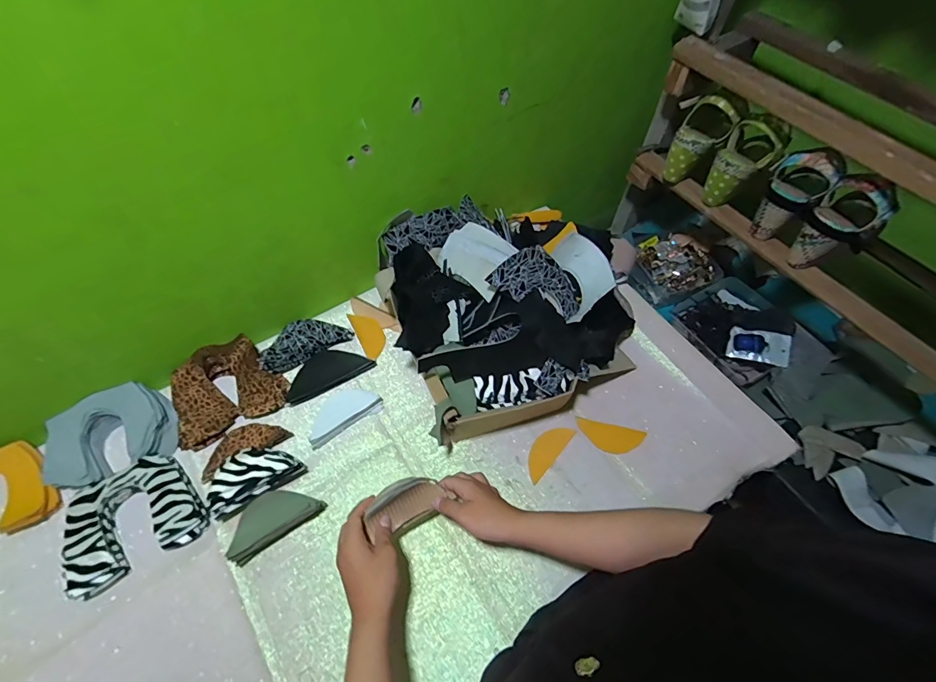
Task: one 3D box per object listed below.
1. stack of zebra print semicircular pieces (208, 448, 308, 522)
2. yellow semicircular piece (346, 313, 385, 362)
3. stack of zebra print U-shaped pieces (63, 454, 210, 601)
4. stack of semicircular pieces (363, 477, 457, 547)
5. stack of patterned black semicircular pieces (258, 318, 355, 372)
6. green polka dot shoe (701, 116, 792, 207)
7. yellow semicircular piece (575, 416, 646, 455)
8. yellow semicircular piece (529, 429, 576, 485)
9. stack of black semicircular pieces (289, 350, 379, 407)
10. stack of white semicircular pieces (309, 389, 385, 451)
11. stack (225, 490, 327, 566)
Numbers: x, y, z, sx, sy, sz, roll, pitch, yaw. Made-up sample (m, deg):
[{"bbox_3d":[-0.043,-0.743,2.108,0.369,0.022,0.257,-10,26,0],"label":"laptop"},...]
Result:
[{"bbox_3d":[-0.298,0.190,0.592,0.121,0.058,0.061,-31,64,-19],"label":"stack of zebra print semicircular pieces"},{"bbox_3d":[-0.173,-0.014,0.752,0.043,0.009,0.098,-25,71,-17],"label":"yellow semicircular piece"},{"bbox_3d":[-0.451,0.236,0.575,0.158,0.032,0.136,-28,63,-17],"label":"stack of zebra print U-shaped pieces"},{"bbox_3d":[-0.079,0.205,0.531,0.092,0.036,0.053,-26,64,-17],"label":"stack of semicircular pieces"},{"bbox_3d":[-0.278,-0.004,0.722,0.147,0.016,0.075,-26,62,-17],"label":"stack of patterned black semicircular pieces"},{"bbox_3d":[0.454,-0.295,0.705,0.082,0.142,0.075,35,64,19],"label":"green polka dot shoe"},{"bbox_3d":[0.221,0.151,0.665,0.103,0.008,0.044,11,58,6],"label":"yellow semicircular piece"},{"bbox_3d":[0.120,0.165,0.650,0.040,0.008,0.100,37,64,20],"label":"yellow semicircular piece"},{"bbox_3d":[-0.234,0.040,0.695,0.140,0.032,0.067,-29,63,-18],"label":"stack of black semicircular pieces"},{"bbox_3d":[-0.196,0.110,0.663,0.119,0.033,0.051,-32,64,-19],"label":"stack of white semicircular pieces"},{"bbox_3d":[-0.262,0.239,0.575,0.125,0.044,0.056,-30,63,-19],"label":"stack"}]

